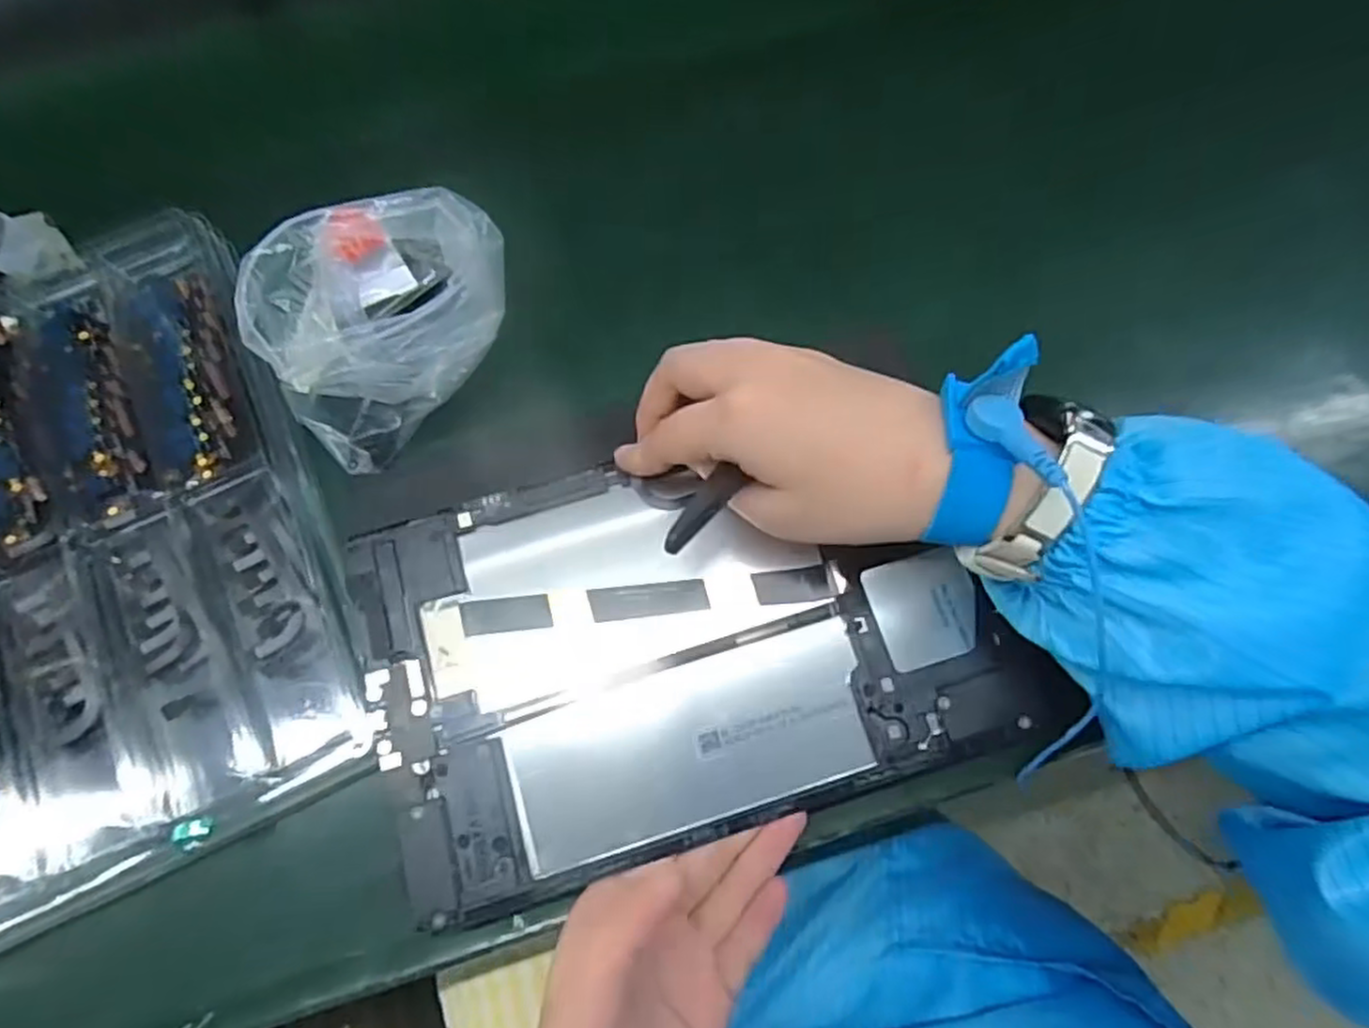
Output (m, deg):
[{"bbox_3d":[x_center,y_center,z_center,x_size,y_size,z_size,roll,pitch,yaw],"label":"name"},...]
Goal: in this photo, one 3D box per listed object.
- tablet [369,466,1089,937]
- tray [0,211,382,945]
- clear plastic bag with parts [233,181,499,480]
[{"bbox_3d":[0.002,0.045,0.283,0.240,0.012,0.145,-16,76,-6],"label":"tablet"},{"bbox_3d":[-0.273,0.019,0.301,0.224,0.026,0.271,-25,77,-9],"label":"tray"},{"bbox_3d":[-0.129,-0.089,0.310,0.098,0.058,0.115,44,77,10],"label":"clear plastic bag with parts"}]

